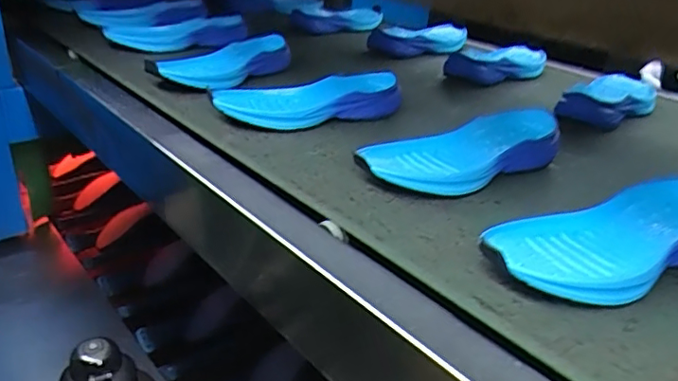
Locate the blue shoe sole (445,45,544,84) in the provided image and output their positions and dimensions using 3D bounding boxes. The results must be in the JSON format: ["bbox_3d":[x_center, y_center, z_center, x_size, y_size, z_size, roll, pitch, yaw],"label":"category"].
[{"bbox_3d":[0.300,-0.228,0.987,0.254,0.039,0.096,-19,35,-39],"label":"blue shoe sole"}]

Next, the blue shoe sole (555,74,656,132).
[{"bbox_3d":[0.411,-0.138,0.827,0.091,0.040,0.257,23,32,32],"label":"blue shoe sole"}]

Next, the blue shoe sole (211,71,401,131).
[{"bbox_3d":[-0.034,-0.114,0.696,0.238,0.045,0.083,-7,29,-21],"label":"blue shoe sole"}]

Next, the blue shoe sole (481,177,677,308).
[{"bbox_3d":[0.230,0.037,0.456,0.255,0.040,0.093,-12,31,-30],"label":"blue shoe sole"}]

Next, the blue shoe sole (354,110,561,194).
[{"bbox_3d":[0.147,-0.043,0.599,0.281,0.040,0.087,-15,33,-34],"label":"blue shoe sole"}]

